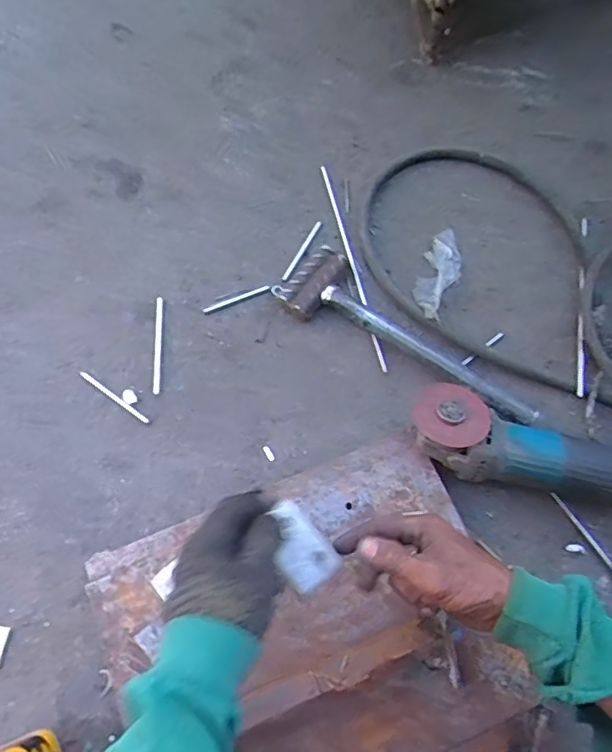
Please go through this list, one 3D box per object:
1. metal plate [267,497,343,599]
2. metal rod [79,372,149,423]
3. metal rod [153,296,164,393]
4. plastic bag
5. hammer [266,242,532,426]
[{"bbox_3d":[-0.006,0.136,0.441,0.042,0.004,0.069,-39,89,-26],"label":"metal plate"},{"bbox_3d":[-0.227,0.025,0.660,0.104,0.004,0.006,35,73,10],"label":"metal rod"},{"bbox_3d":[-0.182,-0.038,0.684,0.009,0.004,0.126,-2,71,-3],"label":"metal rod"},{"bbox_3d":[0.171,-0.131,0.713,0.048,0.017,0.137,17,71,4],"label":"plastic bag"},{"bbox_3d":[0.121,-0.048,0.671,0.336,0.045,0.101,34,73,11],"label":"hammer"}]

